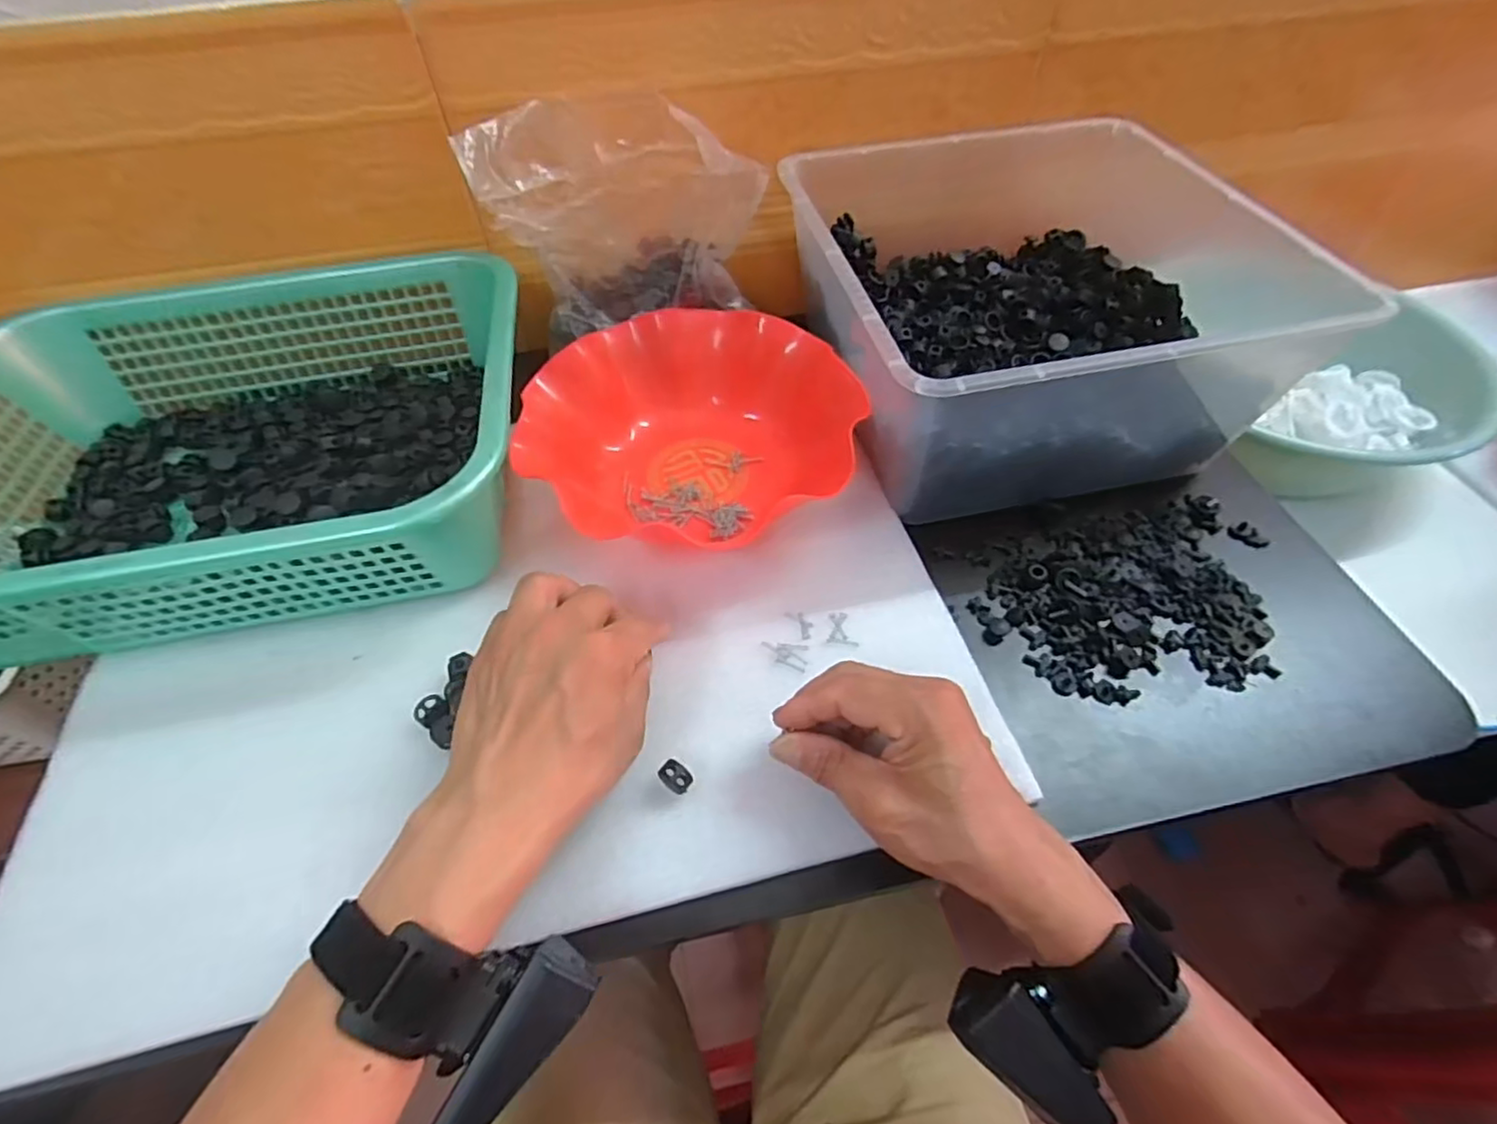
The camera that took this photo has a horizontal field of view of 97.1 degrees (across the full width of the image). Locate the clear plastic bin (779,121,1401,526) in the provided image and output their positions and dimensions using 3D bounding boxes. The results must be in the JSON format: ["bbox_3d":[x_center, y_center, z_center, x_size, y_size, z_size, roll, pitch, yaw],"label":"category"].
[{"bbox_3d":[0.191,-0.199,0.498,0.289,0.134,0.321,-10,54,-6],"label":"clear plastic bin"}]

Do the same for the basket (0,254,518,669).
[{"bbox_3d":[-0.339,-0.083,0.444,0.376,0.097,0.294,-11,54,-7],"label":"basket"}]

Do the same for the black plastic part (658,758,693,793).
[{"bbox_3d":[-0.038,0.112,0.347,0.017,0.008,0.012,35,61,24],"label":"black plastic part"}]

